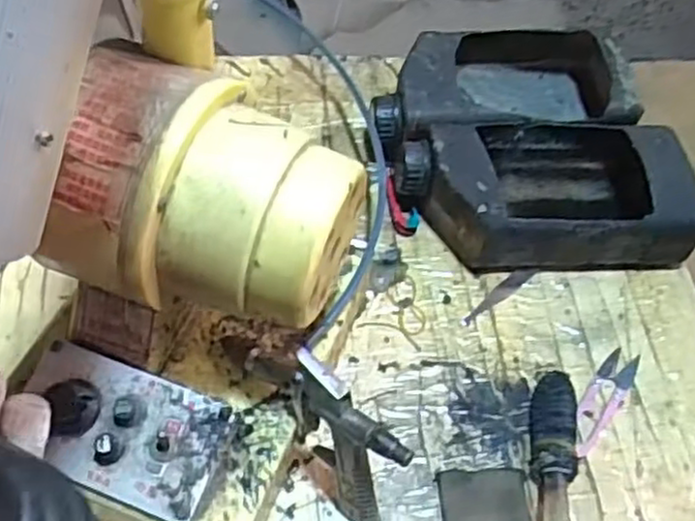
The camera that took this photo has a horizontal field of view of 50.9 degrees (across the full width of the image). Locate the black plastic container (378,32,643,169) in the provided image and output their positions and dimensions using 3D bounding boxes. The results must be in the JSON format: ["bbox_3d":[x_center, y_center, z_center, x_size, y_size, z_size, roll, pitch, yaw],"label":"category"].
[{"bbox_3d":[0.135,-0.144,0.639,0.234,0.063,0.133,-4,56,-8],"label":"black plastic container"}]

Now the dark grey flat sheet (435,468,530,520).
[{"bbox_3d":[0.087,0.153,0.459,0.056,0.008,0.044,-1,56,-6],"label":"dark grey flat sheet"}]

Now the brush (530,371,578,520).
[{"bbox_3d":[0.129,0.140,0.464,0.024,0.027,0.145,12,55,3],"label":"brush"}]

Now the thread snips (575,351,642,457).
[{"bbox_3d":[0.179,0.097,0.511,0.024,0.005,0.094,33,59,16],"label":"thread snips"}]

